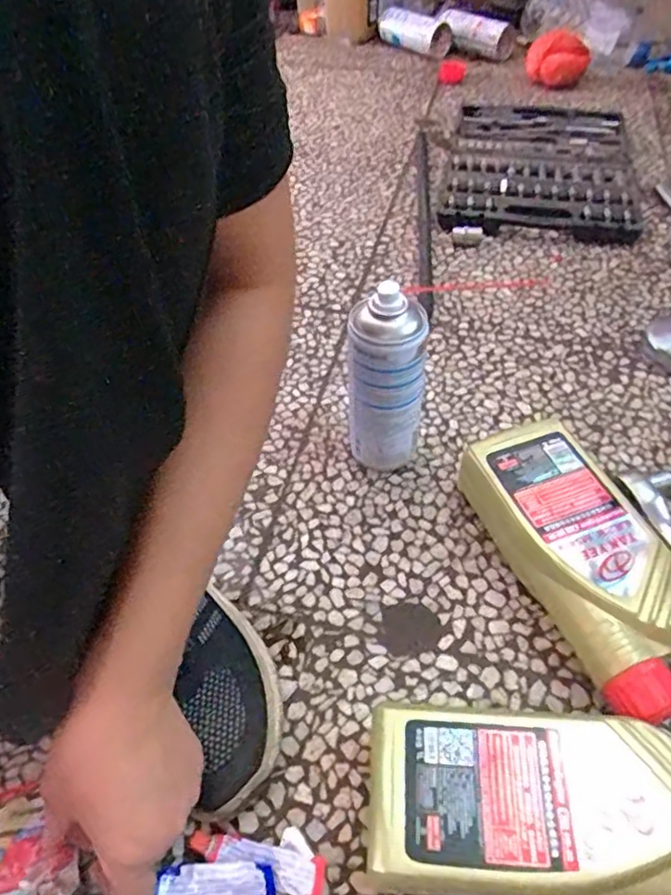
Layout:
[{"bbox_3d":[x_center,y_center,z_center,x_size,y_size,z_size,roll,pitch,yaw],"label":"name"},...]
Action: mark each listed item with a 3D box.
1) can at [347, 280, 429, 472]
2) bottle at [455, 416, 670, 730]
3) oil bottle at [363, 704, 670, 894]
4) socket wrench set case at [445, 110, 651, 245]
[{"bbox_3d":[0.044,-0.045,0.544,0.065,0.179,0.057,5,49,7],"label":"can"},{"bbox_3d":[0.196,0.088,0.499,0.104,0.065,0.242,-14,49,-10],"label":"bottle"},{"bbox_3d":[0.142,0.219,0.384,0.243,0.064,0.094,1,48,4],"label":"oil bottle"},{"bbox_3d":[0.296,-0.417,0.944,0.270,0.048,0.395,4,49,6],"label":"socket wrench set case"}]

